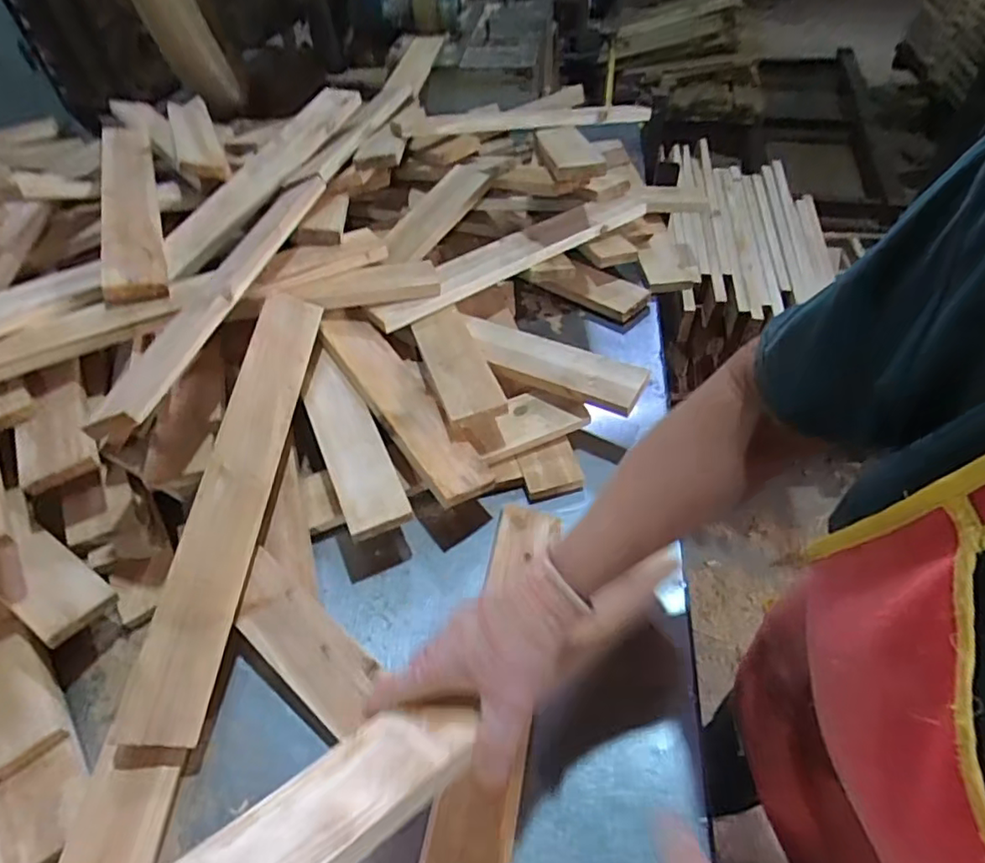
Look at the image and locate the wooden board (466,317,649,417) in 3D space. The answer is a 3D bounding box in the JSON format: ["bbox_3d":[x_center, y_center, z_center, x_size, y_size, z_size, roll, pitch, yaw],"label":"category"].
[{"bbox_3d":[0.072,-0.093,0.783,0.260,0.020,0.077,25,57,23],"label":"wooden board"}]

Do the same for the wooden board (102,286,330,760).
[{"bbox_3d":[-0.273,0.051,0.640,0.020,0.071,0.504,-26,48,45],"label":"wooden board"}]

